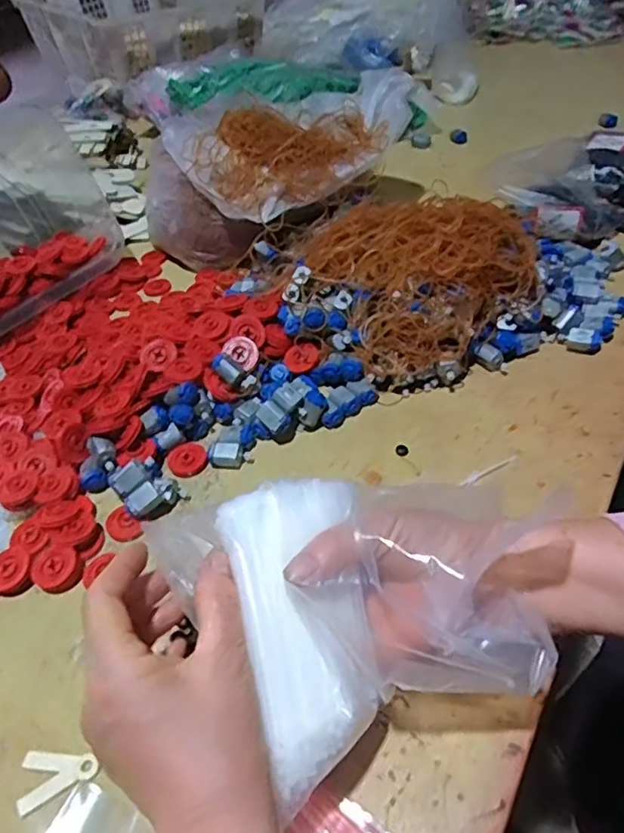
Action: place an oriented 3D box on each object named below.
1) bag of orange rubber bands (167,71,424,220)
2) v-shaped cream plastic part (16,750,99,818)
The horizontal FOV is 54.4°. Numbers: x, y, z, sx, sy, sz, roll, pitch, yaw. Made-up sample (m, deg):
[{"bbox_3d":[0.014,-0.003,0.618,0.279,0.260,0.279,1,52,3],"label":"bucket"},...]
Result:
[{"bbox_3d":[-0.025,-0.318,0.690,0.259,0.071,0.196,-22,47,-14],"label":"bag of orange rubber bands"},{"bbox_3d":[-0.146,0.199,0.343,0.043,0.004,0.030,-23,47,-16],"label":"v-shaped cream plastic part"}]

